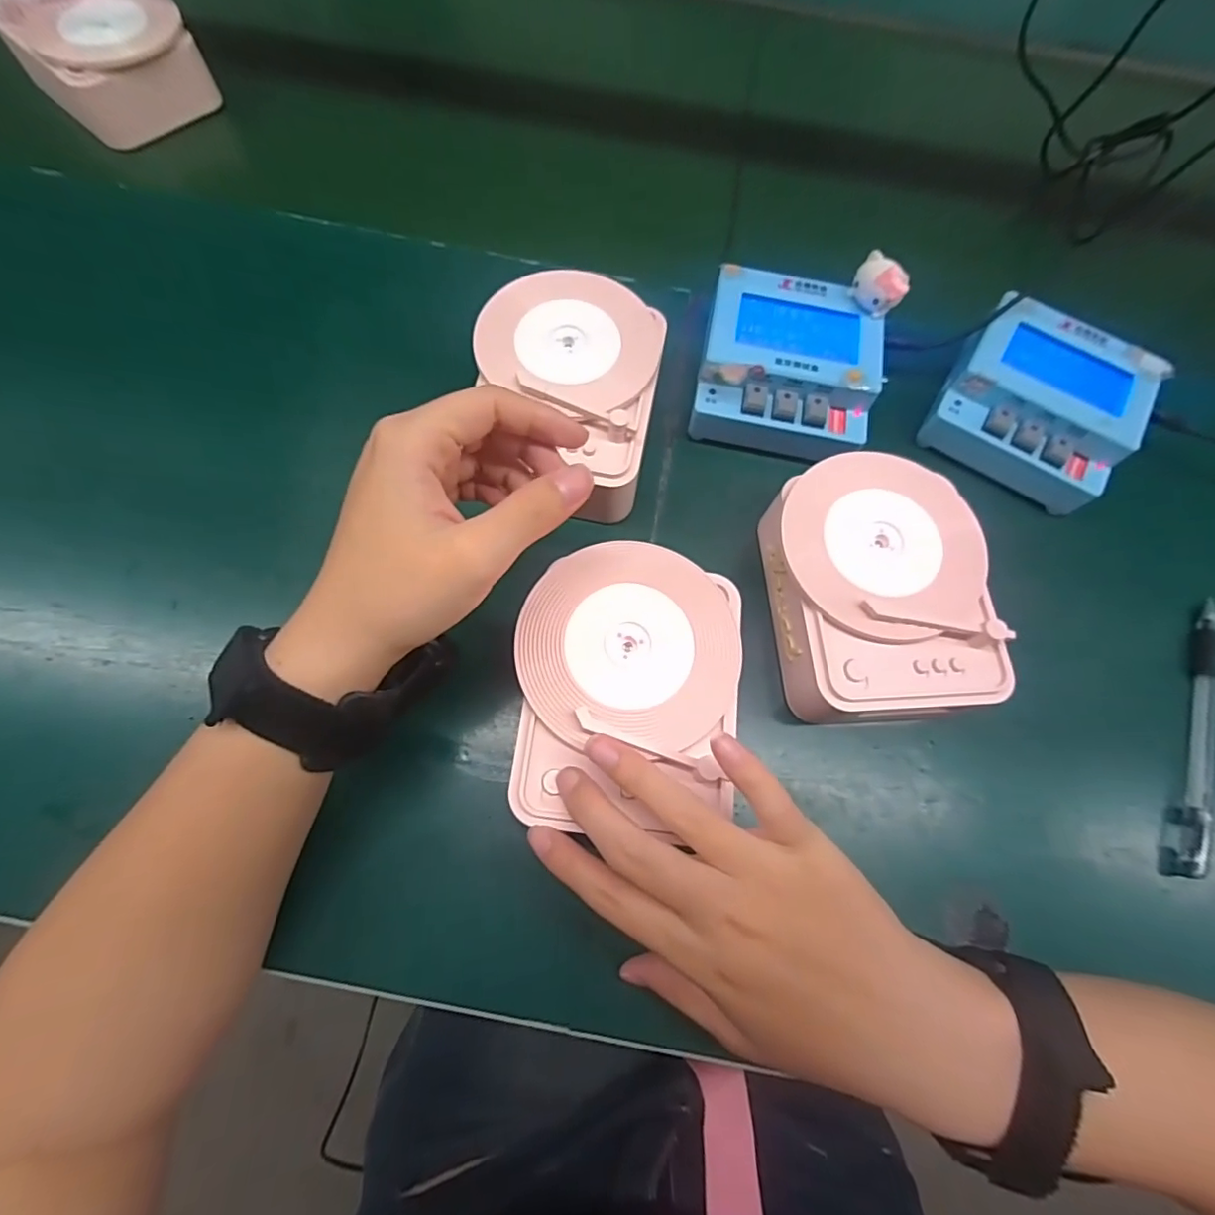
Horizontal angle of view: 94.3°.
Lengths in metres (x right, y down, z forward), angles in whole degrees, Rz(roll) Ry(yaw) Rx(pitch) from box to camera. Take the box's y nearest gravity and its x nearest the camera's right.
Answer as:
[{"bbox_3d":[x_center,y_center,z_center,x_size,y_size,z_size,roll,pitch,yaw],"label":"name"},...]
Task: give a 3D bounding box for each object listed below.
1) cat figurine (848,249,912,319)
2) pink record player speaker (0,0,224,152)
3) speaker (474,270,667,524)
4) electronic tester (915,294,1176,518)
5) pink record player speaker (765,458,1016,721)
[{"bbox_3d":[0.157,-0.184,0.325,0.030,0.028,0.019,30,72,10],"label":"cat figurine"},{"bbox_3d":[-0.371,-0.411,0.424,0.117,0.060,0.091,-41,77,-16],"label":"pink record player speaker"},{"bbox_3d":[-0.024,-0.121,0.321,0.100,0.047,0.131,11,69,3],"label":"speaker"},{"bbox_3d":[0.261,-0.127,0.342,0.104,0.042,0.096,32,71,8],"label":"electronic tester"},{"bbox_3d":[0.139,-0.007,0.296,0.103,0.055,0.133,-5,70,-5],"label":"pink record player speaker"}]

